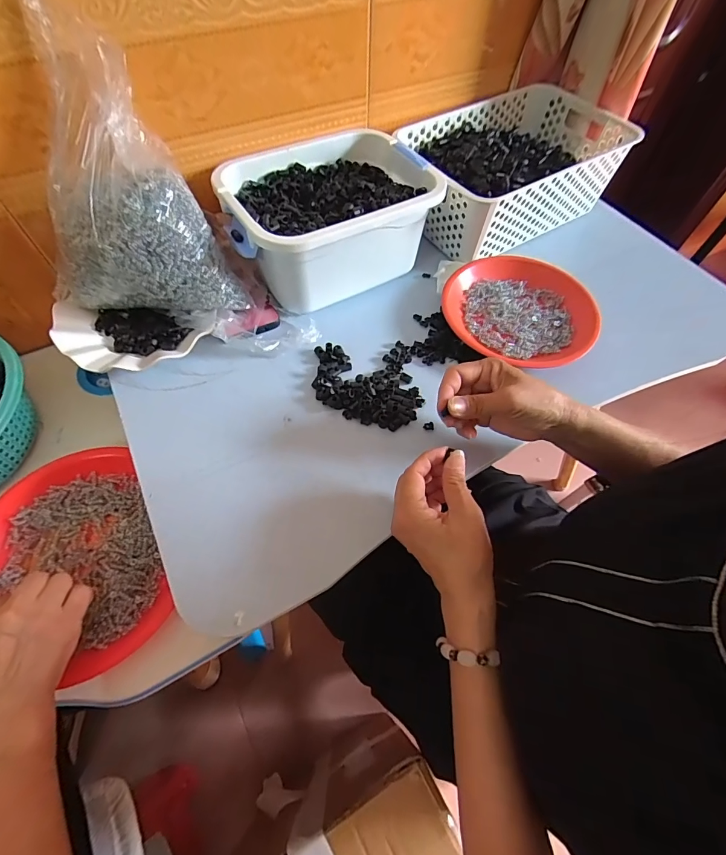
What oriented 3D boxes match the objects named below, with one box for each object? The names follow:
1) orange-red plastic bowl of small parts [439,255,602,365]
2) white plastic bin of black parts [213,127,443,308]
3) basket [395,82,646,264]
[{"bbox_3d":[0.205,-0.154,0.518,0.192,0.037,0.177,20,62,9],"label":"orange-red plastic bowl of small parts"},{"bbox_3d":[-0.043,-0.271,0.523,0.244,0.126,0.192,-29,65,-16],"label":"white plastic bin of black parts"},{"bbox_3d":[0.217,-0.386,0.591,0.313,0.119,0.206,-27,65,-15],"label":"basket"}]

